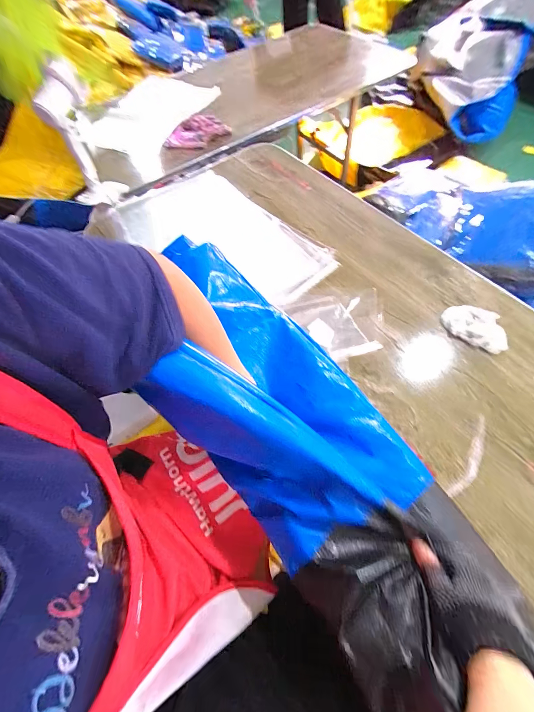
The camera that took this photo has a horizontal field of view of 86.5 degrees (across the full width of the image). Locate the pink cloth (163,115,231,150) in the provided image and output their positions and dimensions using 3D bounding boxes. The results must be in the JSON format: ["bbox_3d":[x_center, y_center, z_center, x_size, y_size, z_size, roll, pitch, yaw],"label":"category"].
[{"bbox_3d":[-0.215,-0.683,0.867,0.161,0.037,0.144,18,66,13],"label":"pink cloth"}]

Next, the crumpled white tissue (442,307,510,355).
[{"bbox_3d":[0.367,-0.053,0.501,0.105,0.014,0.077,24,66,15],"label":"crumpled white tissue"}]

